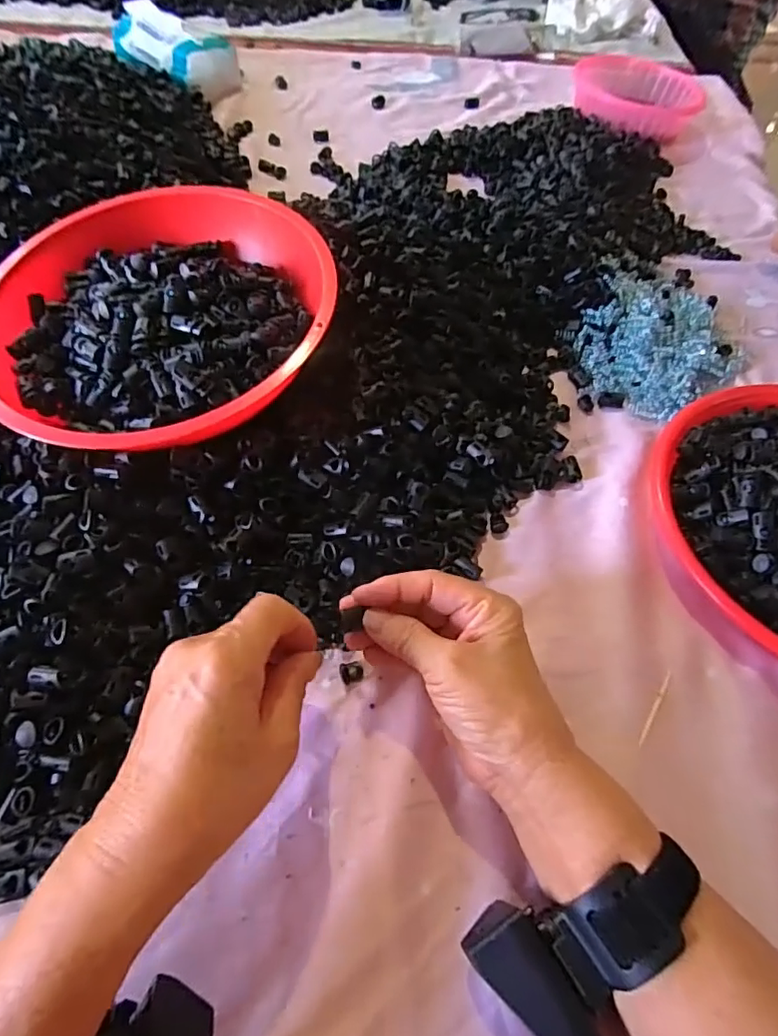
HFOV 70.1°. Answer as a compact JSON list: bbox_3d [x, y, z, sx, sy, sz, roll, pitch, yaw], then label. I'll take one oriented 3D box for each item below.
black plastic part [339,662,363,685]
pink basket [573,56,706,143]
[{"bbox_3d":[-0.023,0.096,0.345,0.014,0.006,0.012,-19,60,-13],"label":"black plastic part"},{"bbox_3d":[0.322,-0.568,0.756,0.155,0.046,0.167,0,57,-1],"label":"pink basket"}]

